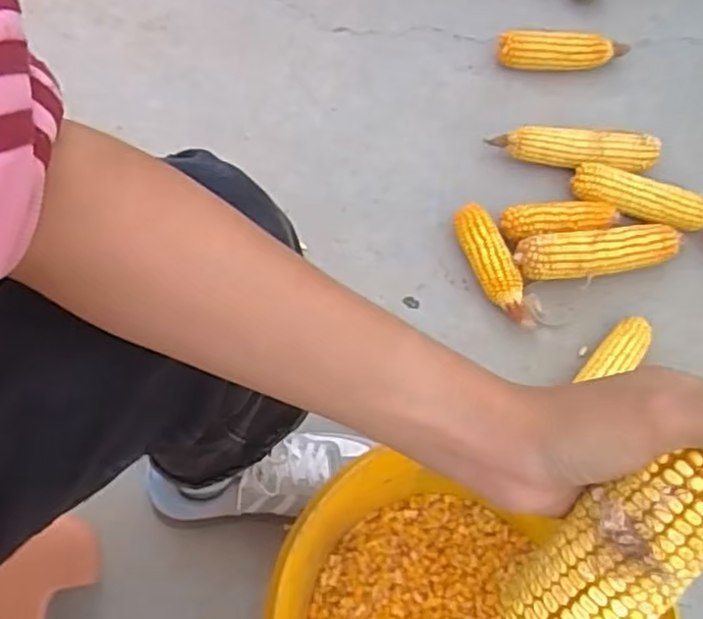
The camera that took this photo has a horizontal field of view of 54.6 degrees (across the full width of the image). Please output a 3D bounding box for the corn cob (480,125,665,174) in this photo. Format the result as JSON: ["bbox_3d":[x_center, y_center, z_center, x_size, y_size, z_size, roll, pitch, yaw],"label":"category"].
[{"bbox_3d":[0.273,-0.199,0.846,0.199,0.055,0.046,13,65,7],"label":"corn cob"}]

